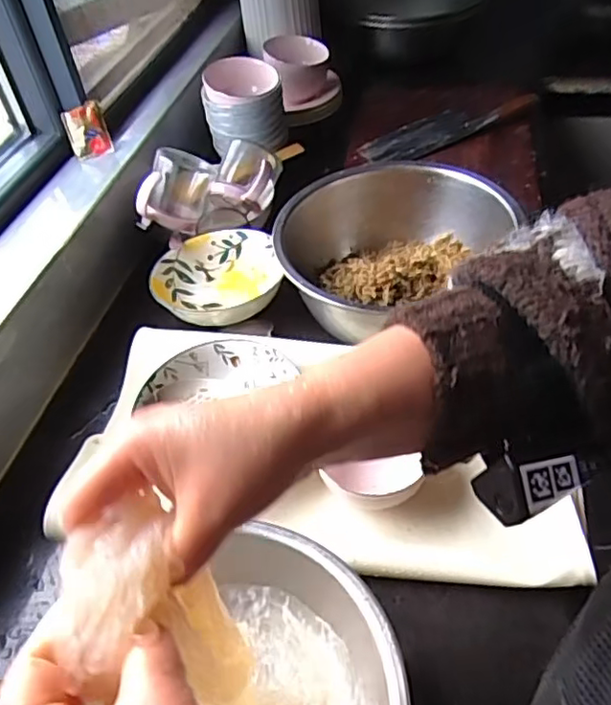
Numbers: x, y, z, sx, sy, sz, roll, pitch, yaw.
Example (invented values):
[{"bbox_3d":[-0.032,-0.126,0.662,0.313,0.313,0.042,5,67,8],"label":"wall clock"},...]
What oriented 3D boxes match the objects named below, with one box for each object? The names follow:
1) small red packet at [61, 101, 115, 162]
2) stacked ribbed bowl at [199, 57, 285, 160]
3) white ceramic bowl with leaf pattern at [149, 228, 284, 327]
[{"bbox_3d":[-0.321,-0.323,0.902,0.060,0.076,0.019,-19,13,5],"label":"small red packet"},{"bbox_3d":[-0.097,-0.396,0.985,0.123,0.112,0.141,-4,45,2],"label":"stacked ribbed bowl"},{"bbox_3d":[-0.118,-0.091,0.829,0.160,0.064,0.164,-3,45,3],"label":"white ceramic bowl with leaf pattern"}]

